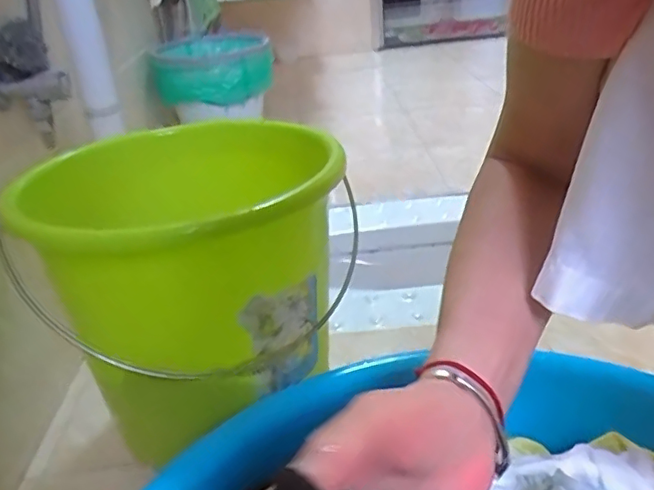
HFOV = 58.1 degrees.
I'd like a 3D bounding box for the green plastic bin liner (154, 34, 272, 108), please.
[{"bbox_3d":[-0.267,-0.412,1.368,0.265,0.103,0.299,-14,29,-13],"label":"green plastic bin liner"}]

